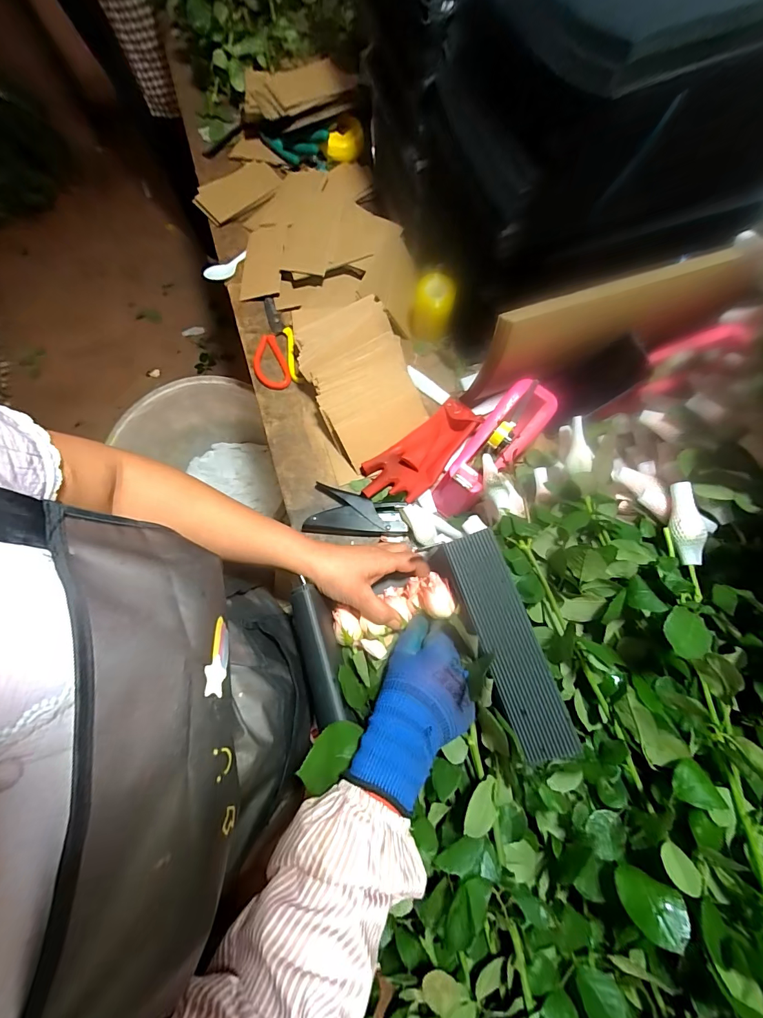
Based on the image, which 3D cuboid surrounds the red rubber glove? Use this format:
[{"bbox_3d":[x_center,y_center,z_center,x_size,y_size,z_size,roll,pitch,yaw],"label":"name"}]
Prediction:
[{"bbox_3d":[0.063,-0.083,0.575,0.201,0.030,0.087,-38,79,-8],"label":"red rubber glove"}]

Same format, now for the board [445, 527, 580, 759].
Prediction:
[{"bbox_3d":[0.119,0.125,0.368,0.054,0.010,0.206,-21,77,14],"label":"board"}]

